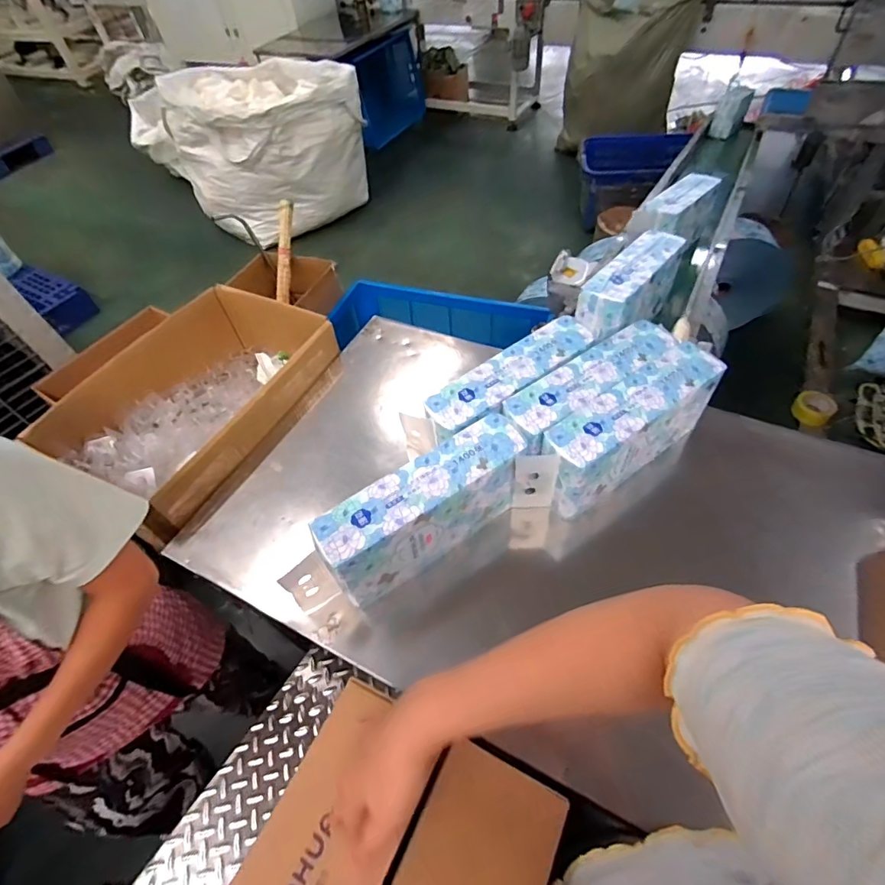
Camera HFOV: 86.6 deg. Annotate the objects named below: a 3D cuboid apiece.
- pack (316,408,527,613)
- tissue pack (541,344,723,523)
[{"bbox_3d":[-0.024,0.098,0.749,0.344,0.144,0.103,-32,57,-18],"label":"pack"},{"bbox_3d":[0.322,-0.024,0.815,0.343,0.145,0.094,-31,57,-17],"label":"tissue pack"}]

